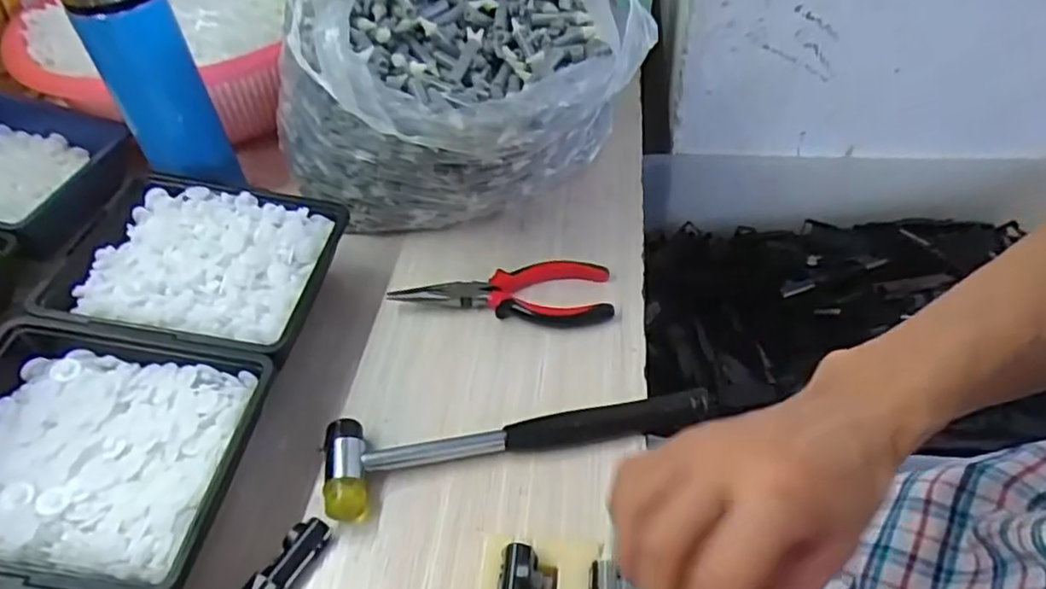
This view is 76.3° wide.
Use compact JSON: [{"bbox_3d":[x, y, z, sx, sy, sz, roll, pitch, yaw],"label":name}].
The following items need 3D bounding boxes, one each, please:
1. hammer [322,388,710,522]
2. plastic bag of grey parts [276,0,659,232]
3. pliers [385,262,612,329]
[{"bbox_3d":[-0.001,0.088,0.407,0.233,0.022,0.054,-9,46,-5],"label":"hammer"},{"bbox_3d":[-0.053,-0.158,0.521,0.232,0.180,0.225,33,56,30],"label":"plastic bag of grey parts"},{"bbox_3d":[-0.014,-0.004,0.498,0.157,0.017,0.055,2,47,6],"label":"pliers"}]

